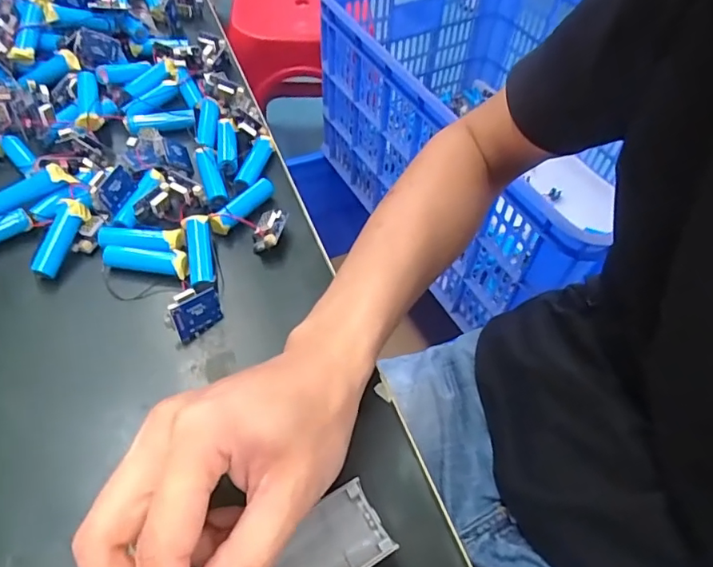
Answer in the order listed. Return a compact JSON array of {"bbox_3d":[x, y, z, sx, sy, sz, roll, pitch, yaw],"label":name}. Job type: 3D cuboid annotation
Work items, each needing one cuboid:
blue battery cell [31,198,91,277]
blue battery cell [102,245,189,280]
[{"bbox_3d":[-0.185,-0.029,0.327,0.014,0.013,0.050,17,76,9],"label":"blue battery cell"},{"bbox_3d":[-0.133,-0.015,0.332,0.054,0.014,0.016,11,54,4],"label":"blue battery cell"}]

